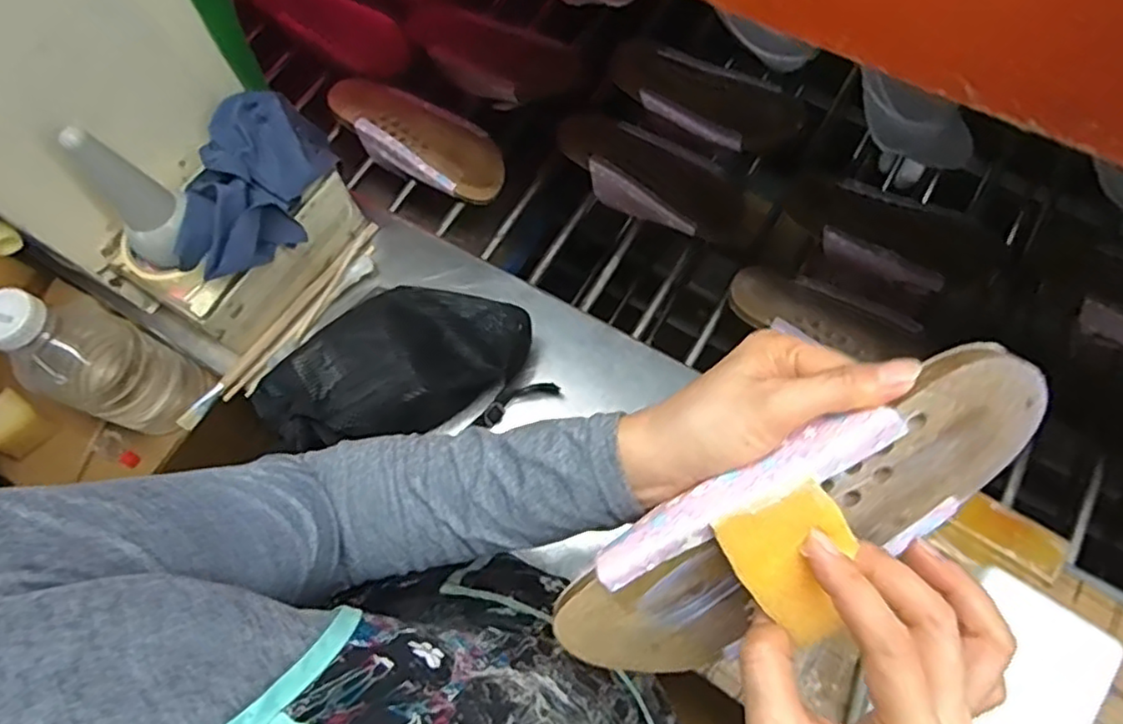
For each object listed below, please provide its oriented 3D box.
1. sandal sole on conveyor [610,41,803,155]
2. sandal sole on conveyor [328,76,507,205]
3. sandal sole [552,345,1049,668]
[{"bbox_3d":[0.163,-0.307,0.777,0.228,0.058,0.093,23,71,11],"label":"sandal sole on conveyor"},{"bbox_3d":[-0.166,-0.265,0.772,0.242,0.055,0.101,34,74,14],"label":"sandal sole on conveyor"},{"bbox_3d":[0.103,0.074,0.294,0.222,0.080,0.014,-32,25,8],"label":"sandal sole"}]

